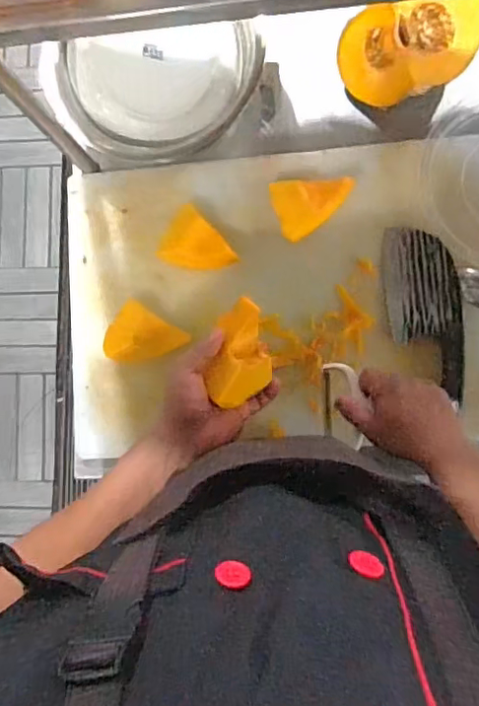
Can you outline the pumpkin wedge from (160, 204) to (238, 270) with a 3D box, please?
[{"bbox_3d":[-0.063,-0.138,0.738,0.074,0.029,0.099,-39,82,2],"label":"pumpkin wedge"}]

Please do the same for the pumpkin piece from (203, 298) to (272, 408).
[{"bbox_3d":[0.002,0.000,0.614,0.058,0.054,0.103,-6,84,6],"label":"pumpkin piece"}]

